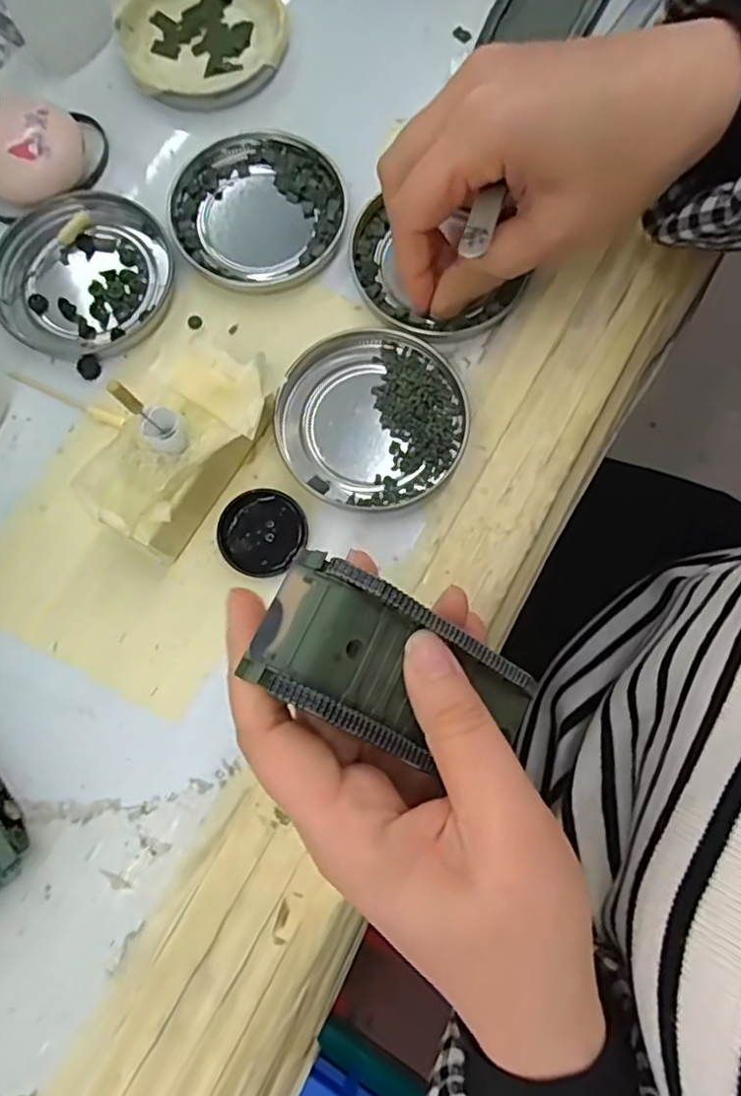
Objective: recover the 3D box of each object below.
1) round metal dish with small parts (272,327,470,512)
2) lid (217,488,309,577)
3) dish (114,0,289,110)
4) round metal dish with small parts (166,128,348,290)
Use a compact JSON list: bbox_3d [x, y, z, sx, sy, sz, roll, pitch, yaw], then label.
[{"bbox_3d":[0.001,-0.054,0.267,0.077,0.010,0.075,0,78,-1],"label":"round metal dish with small parts"},{"bbox_3d":[-0.044,-0.007,0.257,0.033,0.006,0.035,0,78,-1],"label":"lid"},{"bbox_3d":[-0.082,-0.251,0.308,0.077,0.014,0.078,0,78,-1],"label":"dish"},{"bbox_3d":[-0.052,-0.156,0.289,0.078,0.008,0.077,0,78,-1],"label":"round metal dish with small parts"}]

